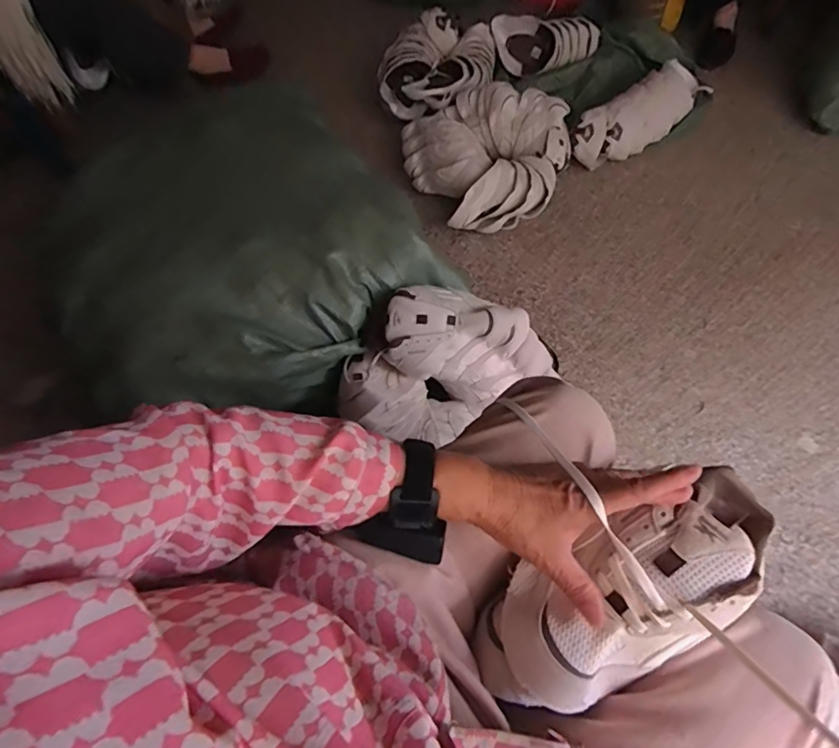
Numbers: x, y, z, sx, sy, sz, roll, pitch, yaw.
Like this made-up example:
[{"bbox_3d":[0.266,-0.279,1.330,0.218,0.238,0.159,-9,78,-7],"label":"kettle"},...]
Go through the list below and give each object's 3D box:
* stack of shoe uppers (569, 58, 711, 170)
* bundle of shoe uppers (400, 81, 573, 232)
[{"bbox_3d":[0.602,-0.688,1.325,0.502,0.132,0.126,-39,63,-19],"label":"stack of shoe uppers"},{"bbox_3d":[0.179,-0.548,1.243,0.387,0.149,0.379,-2,58,3],"label":"bundle of shoe uppers"}]

